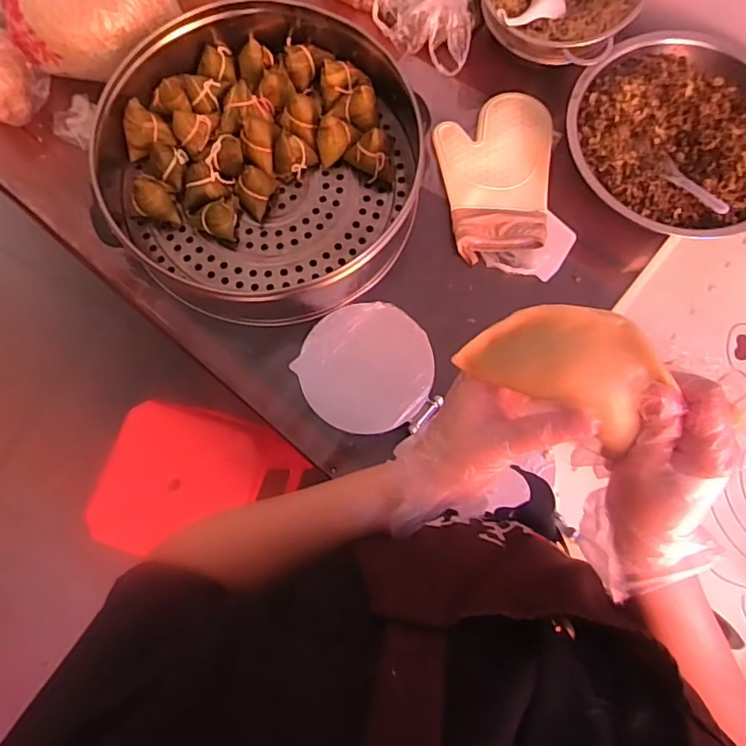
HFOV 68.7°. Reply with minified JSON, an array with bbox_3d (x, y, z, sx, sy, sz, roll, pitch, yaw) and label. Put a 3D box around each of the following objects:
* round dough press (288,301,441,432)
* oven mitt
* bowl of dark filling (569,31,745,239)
[{"bbox_3d":[-0.010,-0.009,0.796,0.190,0.009,0.187,0,77,-1],"label":"round dough press"},{"bbox_3d":[0.206,-0.319,0.874,0.190,0.034,0.277,-8,77,-3],"label":"oven mitt"},{"bbox_3d":[0.471,-0.361,0.841,0.335,0.093,0.345,0,77,-1],"label":"bowl of dark filling"}]

